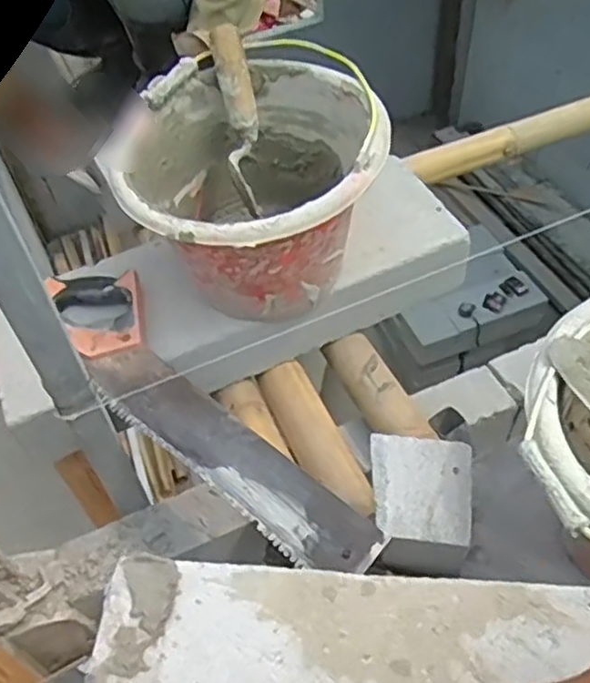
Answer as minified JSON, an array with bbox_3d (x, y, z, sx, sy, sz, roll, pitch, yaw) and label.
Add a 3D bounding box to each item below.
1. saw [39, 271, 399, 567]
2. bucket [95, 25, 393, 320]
[{"bbox_3d":[-0.116,0.067,0.711,0.107,0.029,0.484,-33,56,-21],"label":"saw"},{"bbox_3d":[-0.041,-0.159,0.767,0.272,0.187,0.285,1,51,5],"label":"bucket"}]

